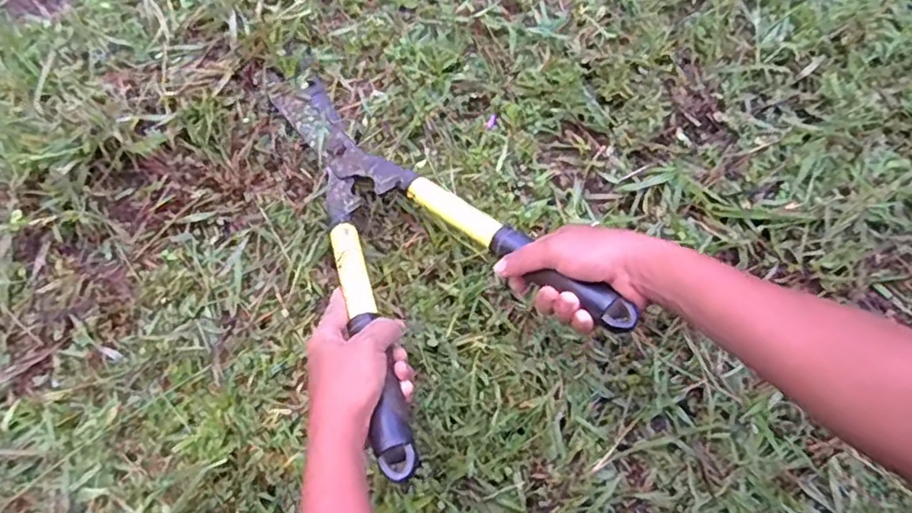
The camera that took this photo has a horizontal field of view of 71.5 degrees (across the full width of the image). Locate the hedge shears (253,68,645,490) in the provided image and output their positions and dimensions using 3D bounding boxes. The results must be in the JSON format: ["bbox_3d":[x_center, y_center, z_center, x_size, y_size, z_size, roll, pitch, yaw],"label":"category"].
[{"bbox_3d":[-0.069,-0.051,0.579,0.211,0.046,0.466,-30,54,-11],"label":"hedge shears"}]

